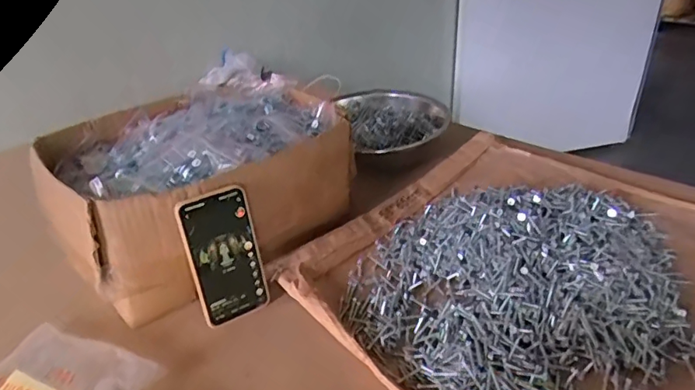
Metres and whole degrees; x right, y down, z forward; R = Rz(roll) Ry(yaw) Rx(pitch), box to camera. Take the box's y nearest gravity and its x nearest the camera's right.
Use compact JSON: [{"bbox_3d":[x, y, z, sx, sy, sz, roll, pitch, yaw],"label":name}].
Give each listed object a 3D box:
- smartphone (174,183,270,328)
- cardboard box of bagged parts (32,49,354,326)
[{"bbox_3d":[-0.139,0.071,0.575,0.077,0.157,0.012,-20,25,-24],"label":"smartphone"},{"bbox_3d":[-0.195,-0.025,0.698,0.364,0.149,0.294,-26,38,-34],"label":"cardboard box of bagged parts"}]

